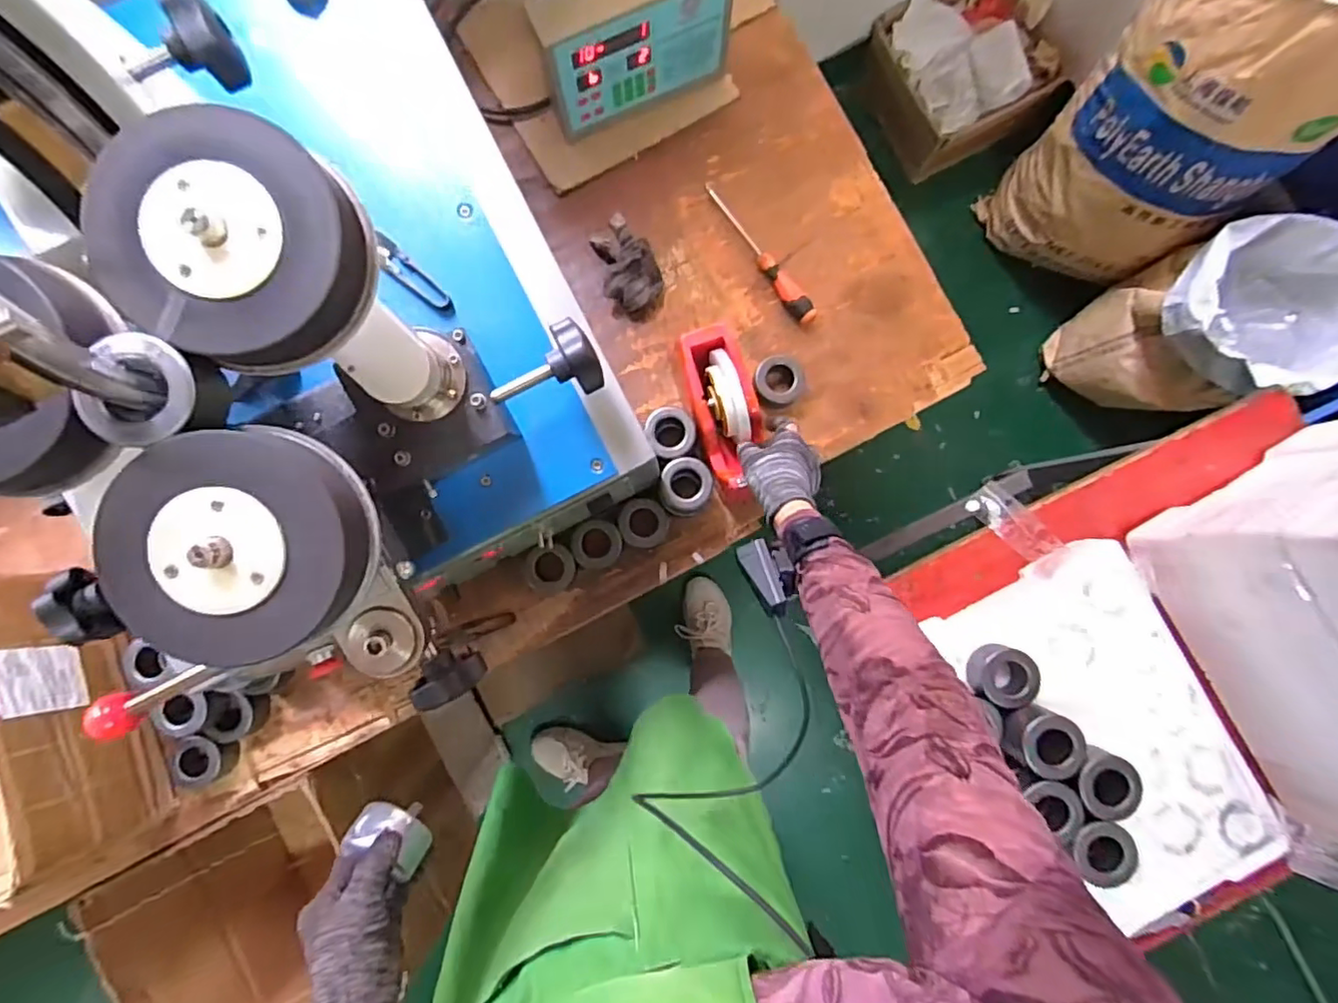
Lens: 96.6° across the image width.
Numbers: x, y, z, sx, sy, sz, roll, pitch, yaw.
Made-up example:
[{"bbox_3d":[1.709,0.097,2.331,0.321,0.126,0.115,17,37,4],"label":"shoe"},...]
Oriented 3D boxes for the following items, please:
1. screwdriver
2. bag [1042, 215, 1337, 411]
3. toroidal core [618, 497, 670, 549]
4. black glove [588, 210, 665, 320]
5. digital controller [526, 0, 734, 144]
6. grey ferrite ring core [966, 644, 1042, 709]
[{"bbox_3d":[0.117,-0.324,0.768,0.026,0.028,0.224,-32,88,-3],"label":"screwdriver"},{"bbox_3d":[1.095,-0.352,1.230,0.359,0.400,0.321,-17,87,-2],"label":"bag"},{"bbox_3d":[-0.031,0.026,0.737,0.060,0.030,0.059,0,87,-1],"label":"toroidal core"},{"bbox_3d":[-0.049,-0.295,0.748,0.075,0.065,0.120,-15,87,-2],"label":"black glove"},{"bbox_3d":[-0.042,-0.547,0.701,0.225,0.166,0.066,-24,87,-2],"label":"digital controller"},{"bbox_3d":[0.355,0.185,0.636,0.060,0.036,0.059,0,87,-1],"label":"grey ferrite ring core"}]

